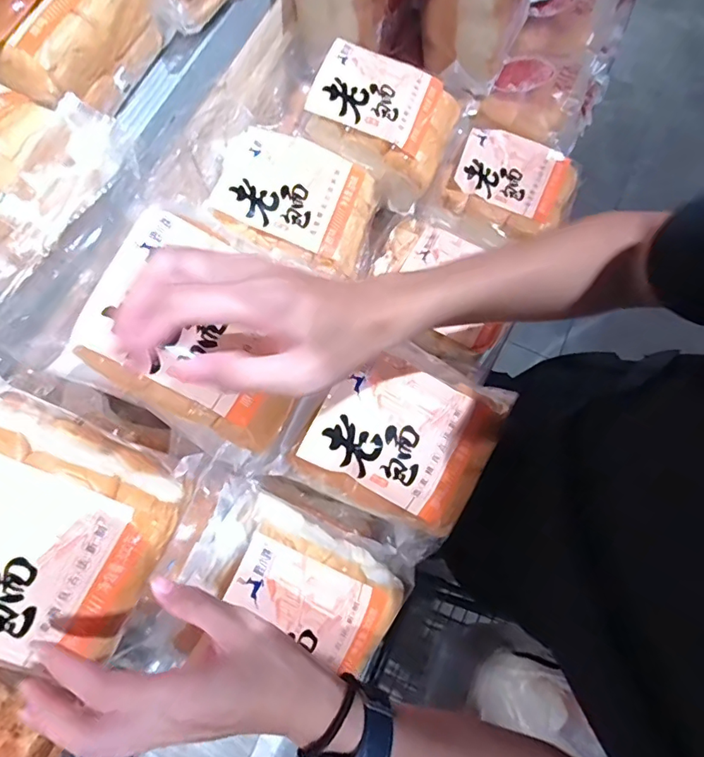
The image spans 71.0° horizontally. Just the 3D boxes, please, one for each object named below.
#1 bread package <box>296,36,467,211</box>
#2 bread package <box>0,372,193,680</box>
[{"bbox_3d":[0.036,-0.312,0.589,0.165,0.077,0.145,25,74,7],"label":"bread package"},{"bbox_3d":[-0.218,0.105,0.335,0.167,0.076,0.150,32,81,-18],"label":"bread package"}]

